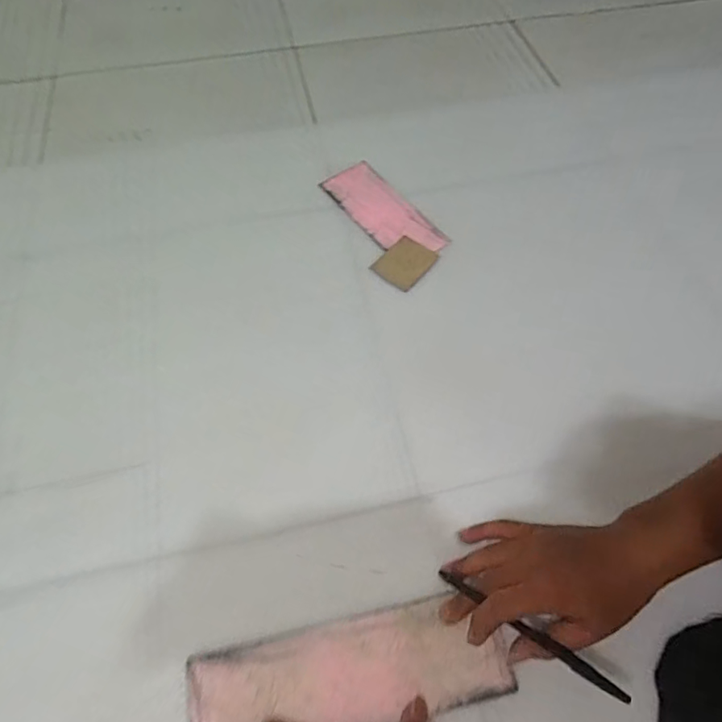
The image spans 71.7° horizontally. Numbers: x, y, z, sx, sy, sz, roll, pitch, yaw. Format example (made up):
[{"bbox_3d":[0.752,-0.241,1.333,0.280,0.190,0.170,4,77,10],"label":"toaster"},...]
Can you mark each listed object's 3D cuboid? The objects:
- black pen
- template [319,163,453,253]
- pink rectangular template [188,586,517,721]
[{"bbox_3d":[0.126,0.205,0.377,0.150,0.006,0.011,28,64,21],"label":"black pen"},{"bbox_3d":[0.031,-0.194,0.651,0.077,0.010,0.180,-35,68,-15],"label":"template"},{"bbox_3d":[-0.010,0.248,0.396,0.245,0.007,0.081,-12,57,-8],"label":"pink rectangular template"}]

